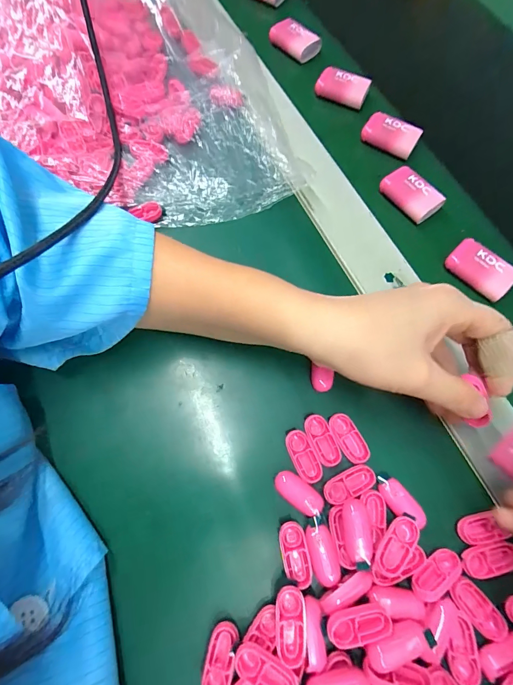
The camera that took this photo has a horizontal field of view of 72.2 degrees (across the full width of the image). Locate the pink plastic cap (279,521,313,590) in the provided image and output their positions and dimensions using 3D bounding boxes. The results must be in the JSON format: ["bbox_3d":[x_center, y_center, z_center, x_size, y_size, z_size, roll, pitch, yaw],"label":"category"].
[{"bbox_3d":[0.023,0.126,0.209,0.016,0.007,0.034,-11,70,-6],"label":"pink plastic cap"}]

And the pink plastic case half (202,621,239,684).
[{"bbox_3d":[-0.020,0.173,0.189,0.015,0.009,0.034,14,69,3],"label":"pink plastic case half"}]

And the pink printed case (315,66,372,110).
[{"bbox_3d":[0.089,-0.263,0.362,0.051,0.017,0.029,26,70,8],"label":"pink printed case"}]

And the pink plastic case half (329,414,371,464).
[{"bbox_3d":[0.062,0.064,0.236,0.016,0.009,0.033,-29,72,-12],"label":"pink plastic case half"}]

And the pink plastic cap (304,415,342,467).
[{"bbox_3d":[0.044,0.065,0.233,0.015,0.004,0.034,-23,71,-10],"label":"pink plastic cap"}]

